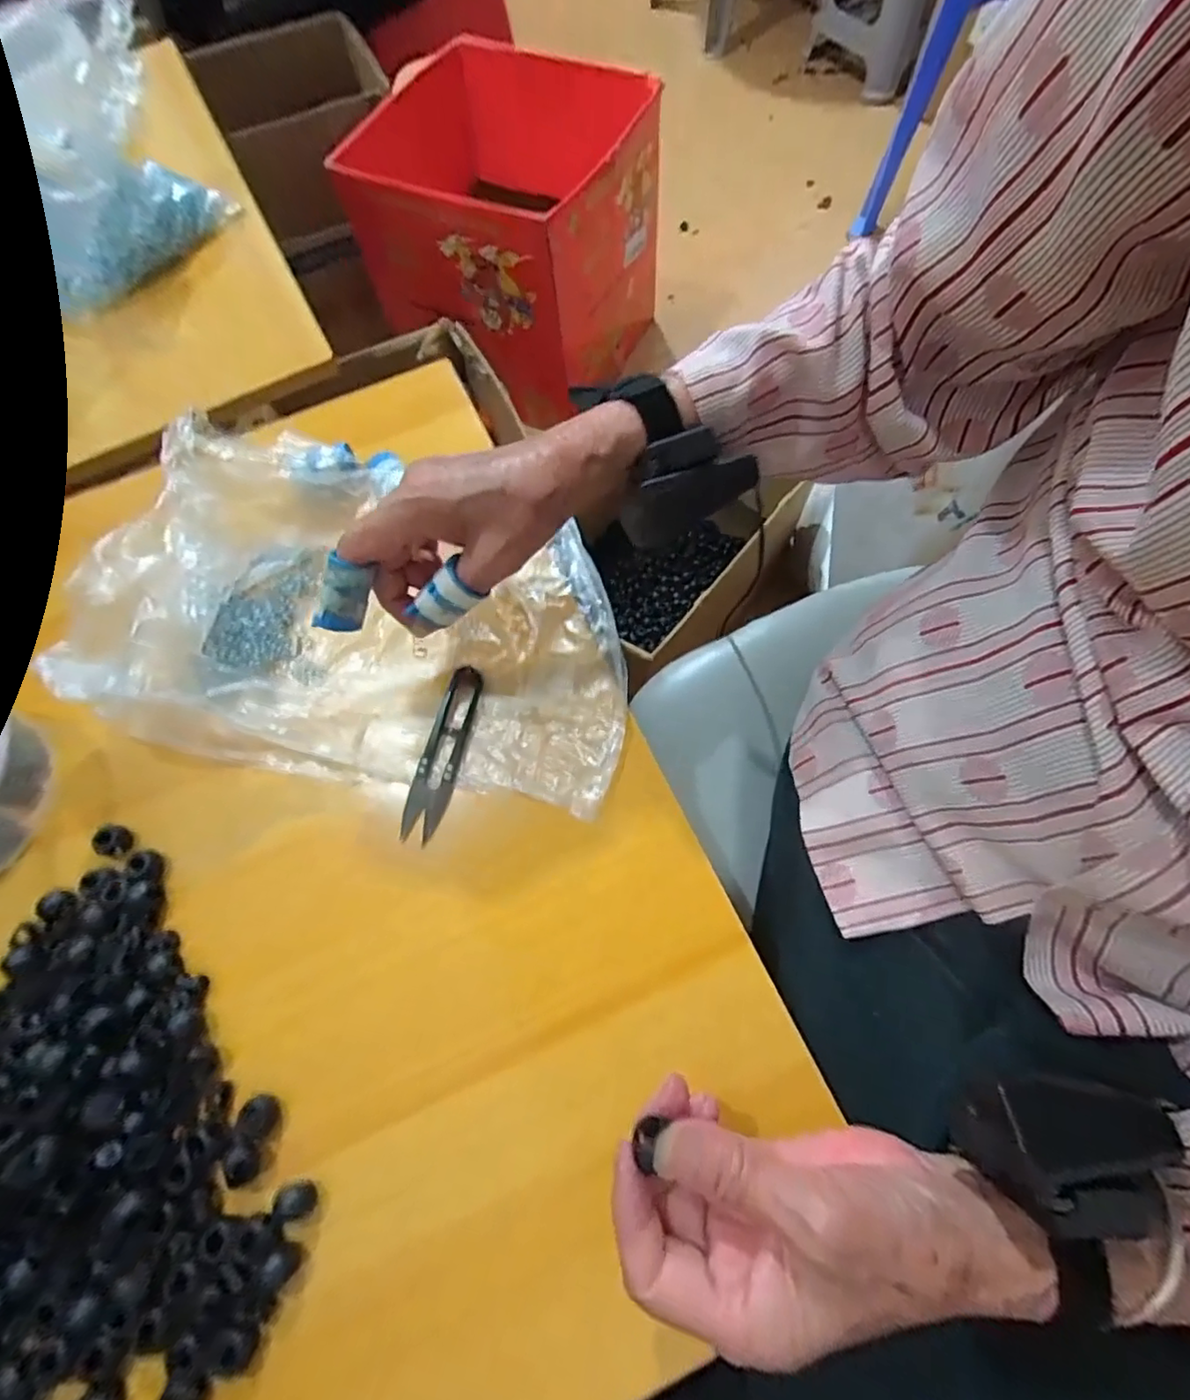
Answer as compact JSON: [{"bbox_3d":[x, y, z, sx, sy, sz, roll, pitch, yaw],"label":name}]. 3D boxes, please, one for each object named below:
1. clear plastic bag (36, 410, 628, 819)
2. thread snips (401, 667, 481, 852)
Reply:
[{"bbox_3d":[-0.119,-0.060,0.355,0.295,0.069,0.220,14,68,7],"label":"clear plastic bag"},{"bbox_3d":[-0.088,0.029,0.349,0.024,0.006,0.103,11,68,6],"label":"thread snips"}]

